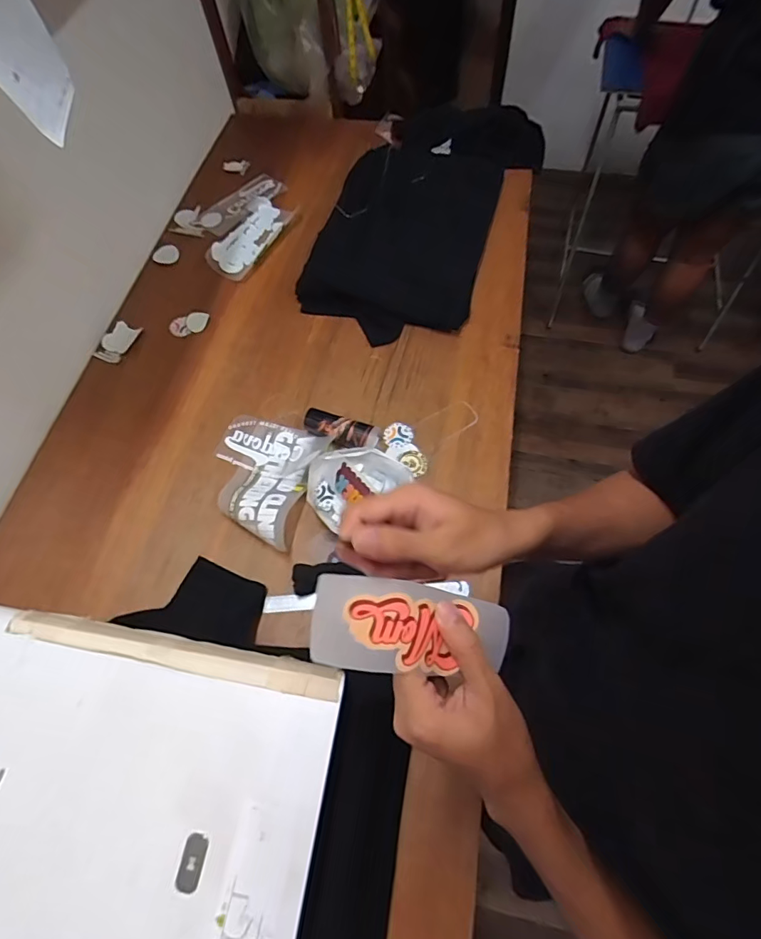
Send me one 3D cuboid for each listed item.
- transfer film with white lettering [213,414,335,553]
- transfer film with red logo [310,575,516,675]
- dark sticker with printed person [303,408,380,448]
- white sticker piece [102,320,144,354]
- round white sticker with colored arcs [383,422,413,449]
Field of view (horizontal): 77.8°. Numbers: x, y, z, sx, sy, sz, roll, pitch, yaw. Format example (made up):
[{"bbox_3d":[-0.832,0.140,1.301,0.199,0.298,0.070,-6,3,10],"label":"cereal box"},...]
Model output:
[{"bbox_3d":[-0.223,0.003,0.842,0.211,0.061,0.228,15,65,10],"label":"transfer film with white lettering"},{"bbox_3d":[0.022,0.100,0.298,0.135,0.010,0.053,15,66,-23],"label":"transfer film with red logo"},{"bbox_3d":[-0.075,-0.074,0.883,0.144,0.051,0.050,20,66,12],"label":"dark sticker with printed person"},{"bbox_3d":[-0.572,-0.291,1.033,0.058,0.022,0.076,17,65,11],"label":"white sticker piece"},{"bbox_3d":[0.034,-0.065,0.896,0.056,0.004,0.051,-1,63,2],"label":"round white sticker with colored arcs"}]

